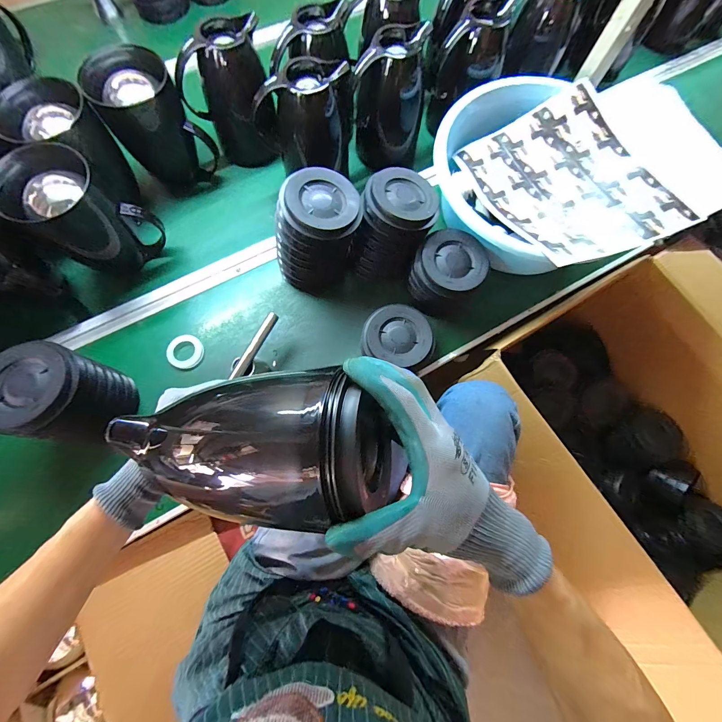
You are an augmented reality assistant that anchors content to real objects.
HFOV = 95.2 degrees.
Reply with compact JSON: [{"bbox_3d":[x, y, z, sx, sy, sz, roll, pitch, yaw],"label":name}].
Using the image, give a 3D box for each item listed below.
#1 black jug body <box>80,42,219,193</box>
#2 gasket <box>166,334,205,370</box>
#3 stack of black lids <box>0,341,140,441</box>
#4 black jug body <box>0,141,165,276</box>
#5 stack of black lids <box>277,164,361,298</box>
[{"bbox_3d":[-0.367,-0.423,0.596,0.139,0.186,0.123,-33,77,-11],"label":"black jug body"},{"bbox_3d":[-0.305,-0.016,0.571,0.054,0.014,0.058,1,73,-2],"label":"gasket"},{"bbox_3d":[-0.427,0.048,0.475,0.111,0.135,0.115,17,73,3],"label":"stack of black lids"},{"bbox_3d":[-0.439,-0.225,0.534,0.120,0.181,0.137,32,75,8],"label":"black jug body"},{"bbox_3d":[-0.068,-0.206,0.555,0.115,0.171,0.133,33,75,8],"label":"stack of black lids"}]

